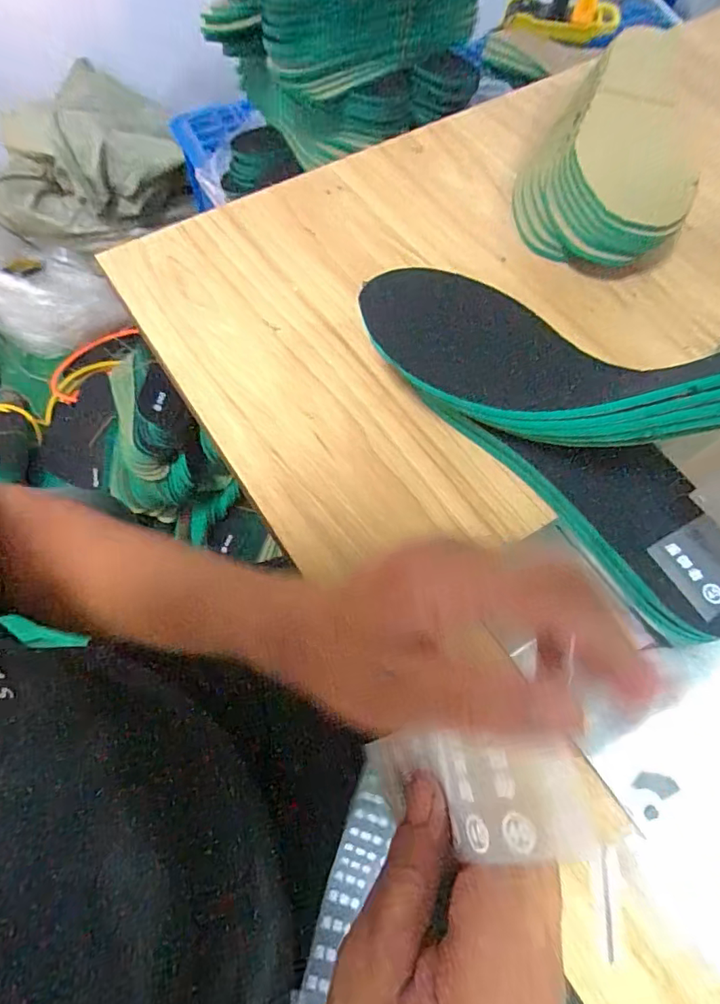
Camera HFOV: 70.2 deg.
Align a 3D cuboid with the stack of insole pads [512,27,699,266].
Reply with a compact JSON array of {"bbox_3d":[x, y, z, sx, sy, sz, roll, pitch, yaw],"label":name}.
[{"bbox_3d":[0.215,-0.295,0.426,0.125,0.058,0.239,24,66,12],"label":"stack of insole pads"}]

